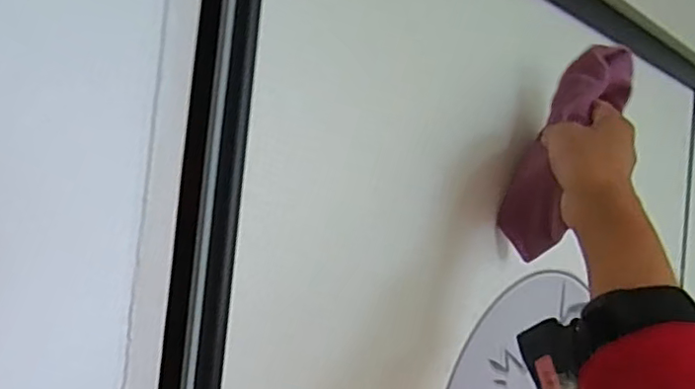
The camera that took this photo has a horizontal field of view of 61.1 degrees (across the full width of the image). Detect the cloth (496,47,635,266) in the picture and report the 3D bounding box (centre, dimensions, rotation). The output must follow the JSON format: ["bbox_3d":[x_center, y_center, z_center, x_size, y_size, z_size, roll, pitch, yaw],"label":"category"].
[{"bbox_3d":[0.176,-0.036,0.480,0.055,0.179,0.045,28,8,23],"label":"cloth"}]

